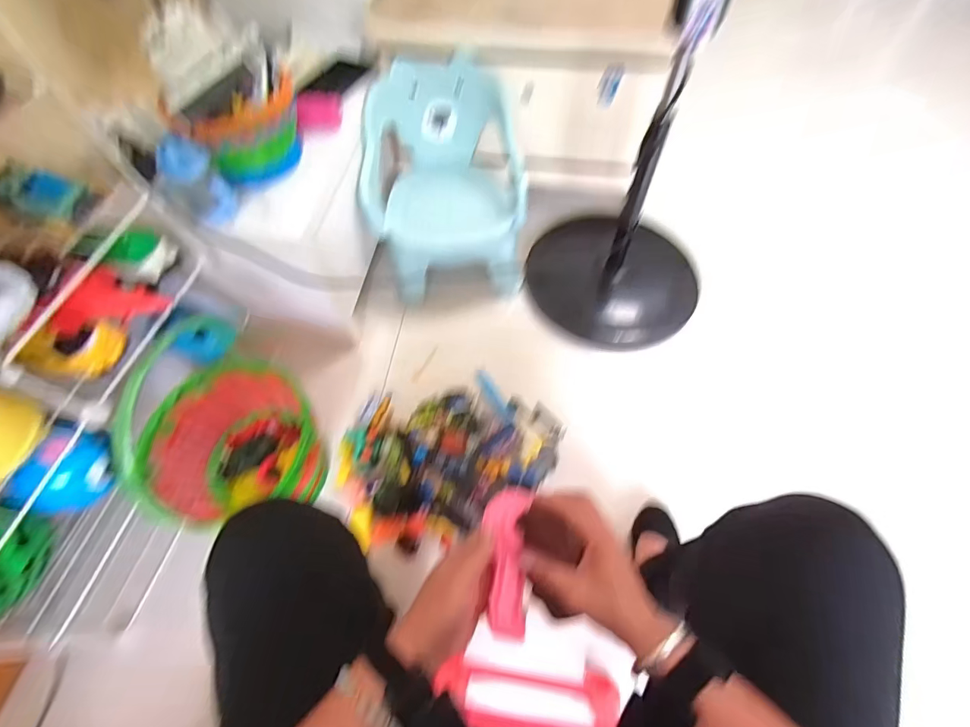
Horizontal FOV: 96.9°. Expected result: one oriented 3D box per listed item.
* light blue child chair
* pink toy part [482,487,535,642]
[{"bbox_3d":[-0.095,-0.409,0.995,0.344,0.356,0.331,-6,61,0],"label":"light blue child chair"},{"bbox_3d":[0.020,0.174,0.385,0.042,0.016,0.120,1,68,3],"label":"pink toy part"}]

